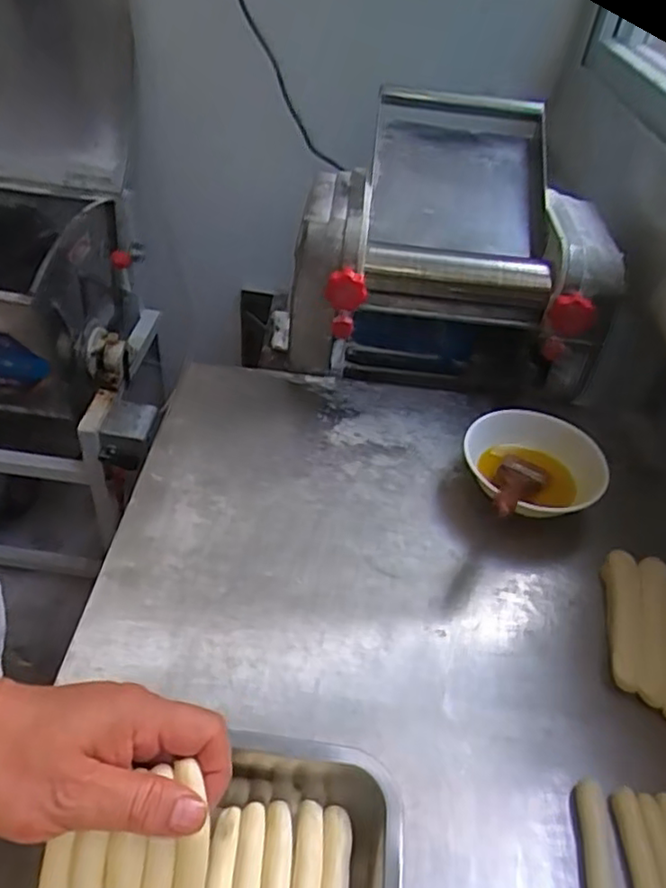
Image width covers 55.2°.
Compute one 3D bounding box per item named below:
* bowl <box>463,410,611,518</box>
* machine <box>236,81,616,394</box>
[{"bbox_3d":[0.216,0.029,0.697,0.147,0.057,0.139,4,42,-4],"label":"bowl"},{"bbox_3d":[0.132,-0.253,0.873,0.378,0.290,0.365,1,42,-8],"label":"machine"}]

